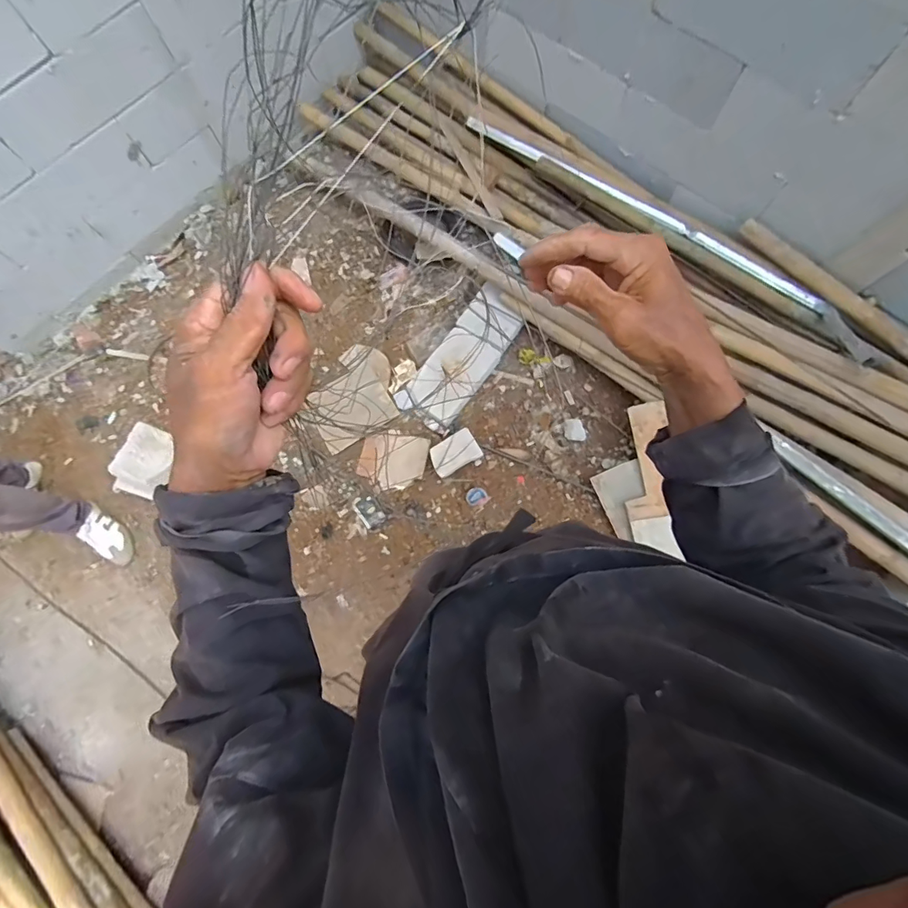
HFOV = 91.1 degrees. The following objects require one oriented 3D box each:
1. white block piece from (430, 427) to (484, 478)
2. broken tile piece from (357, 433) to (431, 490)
[{"bbox_3d":[0.002,-0.004,1.598,0.174,0.028,0.118,-30,90,0],"label":"white block piece"},{"bbox_3d":[-0.219,0.024,1.604,0.239,0.014,0.194,6,79,5],"label":"broken tile piece"}]

